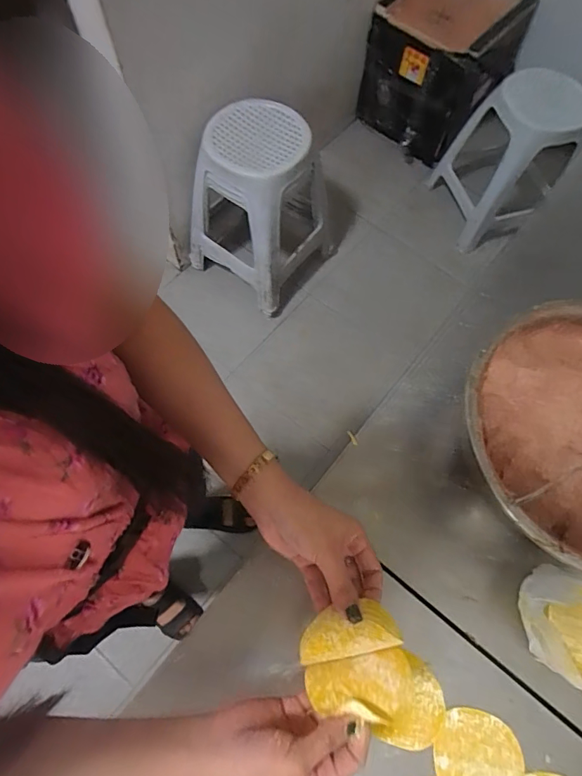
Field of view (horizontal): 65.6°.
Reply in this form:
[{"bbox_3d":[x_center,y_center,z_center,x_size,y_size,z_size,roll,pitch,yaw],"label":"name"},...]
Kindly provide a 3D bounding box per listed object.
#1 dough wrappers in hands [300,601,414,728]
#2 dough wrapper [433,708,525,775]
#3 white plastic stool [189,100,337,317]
[{"bbox_3d":[0.052,0.213,0.353,0.084,0.045,0.076,3,66,-1],"label":"dough wrappers in hands"},{"bbox_3d":[0.185,0.364,0.443,0.083,0.004,0.076,1,66,-2],"label":"dough wrapper"},{"bbox_3d":[-0.085,-0.560,1.379,0.364,0.537,0.369,34,70,11],"label":"white plastic stool"}]

